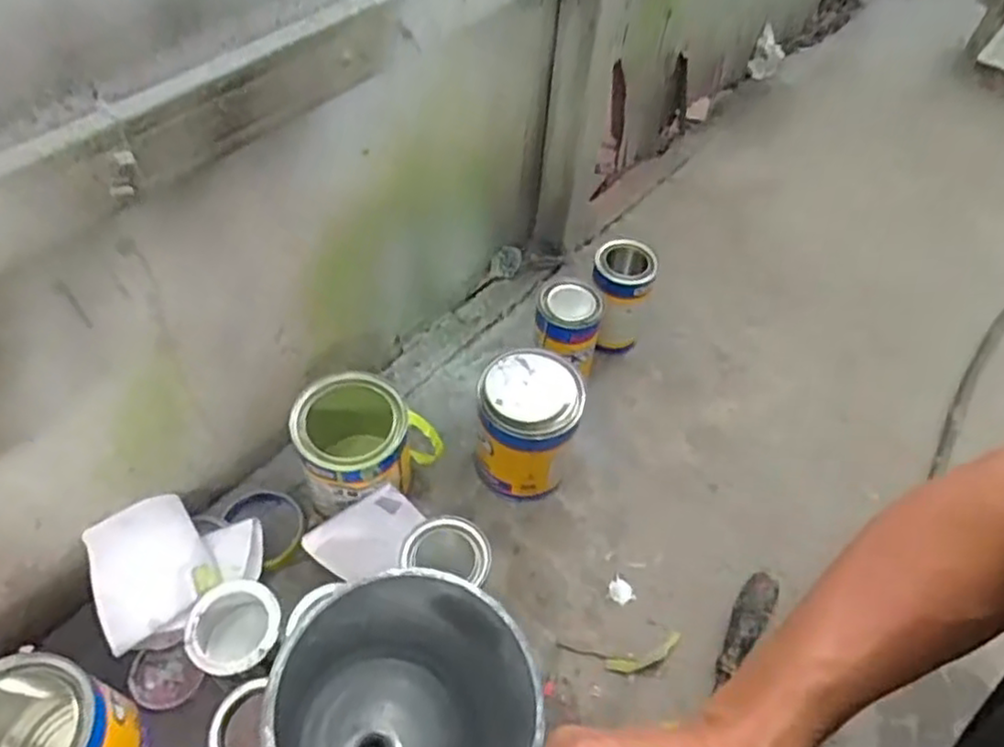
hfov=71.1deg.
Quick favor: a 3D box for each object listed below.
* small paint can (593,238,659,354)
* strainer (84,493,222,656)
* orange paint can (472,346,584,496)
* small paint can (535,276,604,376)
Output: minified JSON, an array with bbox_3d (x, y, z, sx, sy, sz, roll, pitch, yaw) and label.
[{"bbox_3d":[0.141,-0.093,0.860,0.070,0.136,0.064,2,54,-3],"label":"small paint can"},{"bbox_3d":[-0.308,0.168,0.619,0.097,0.019,0.109,-19,78,-46],"label":"strainer"},{"bbox_3d":[0.026,0.055,0.738,0.097,0.161,0.102,2,54,-3],"label":"orange paint can"},{"bbox_3d":[0.073,-0.040,0.816,0.073,0.131,0.079,2,53,-2],"label":"small paint can"}]

